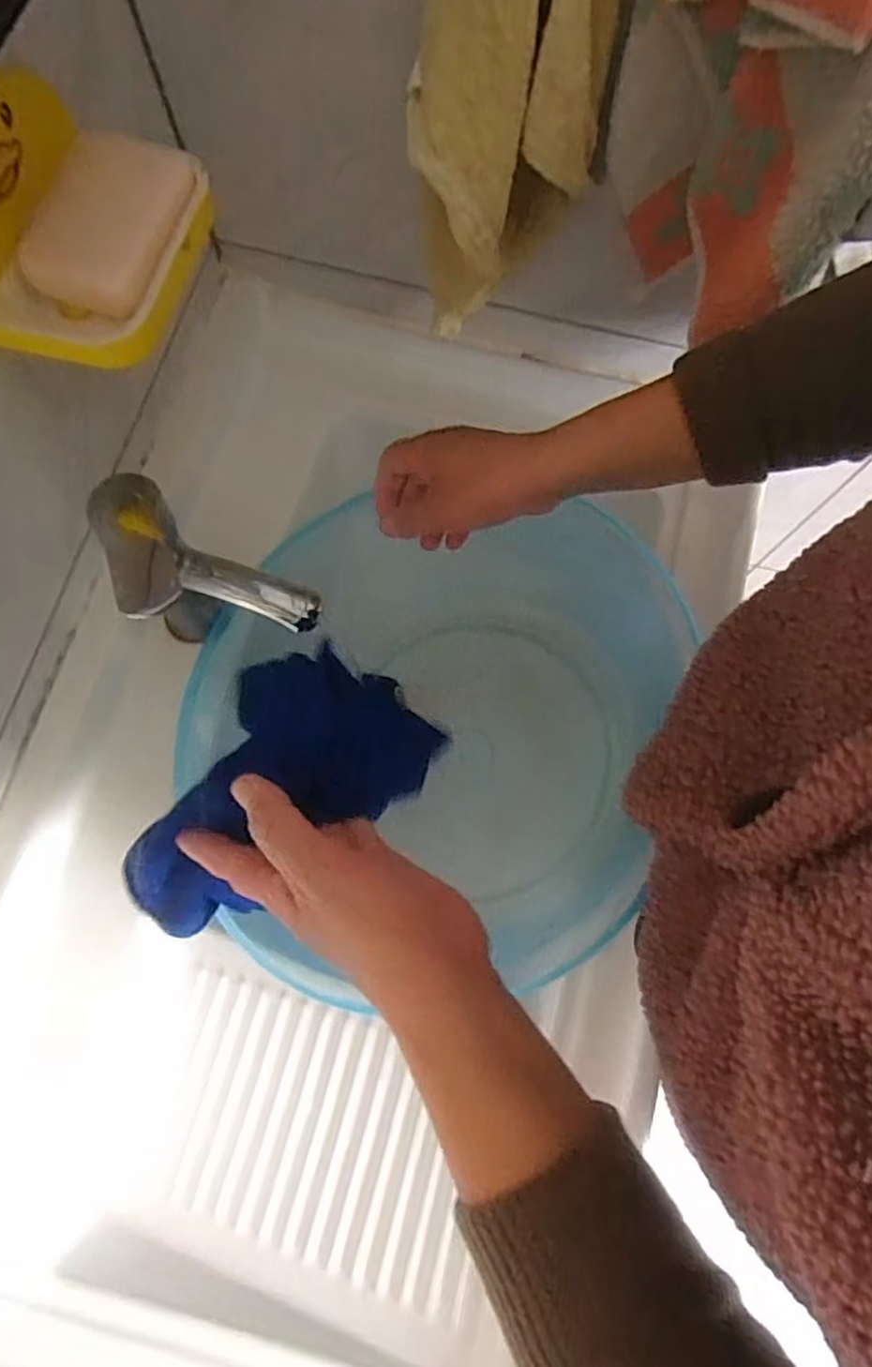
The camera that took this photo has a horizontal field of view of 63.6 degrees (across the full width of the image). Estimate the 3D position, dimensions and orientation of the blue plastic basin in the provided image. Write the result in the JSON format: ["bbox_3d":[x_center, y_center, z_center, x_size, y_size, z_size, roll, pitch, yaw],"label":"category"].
[{"bbox_3d":[-0.029,0.044,0.562,0.384,0.125,0.396,0,76,0],"label":"blue plastic basin"}]

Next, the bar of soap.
[{"bbox_3d":[-0.172,-0.247,0.373,0.060,0.020,0.101,17,77,4],"label":"bar of soap"}]

